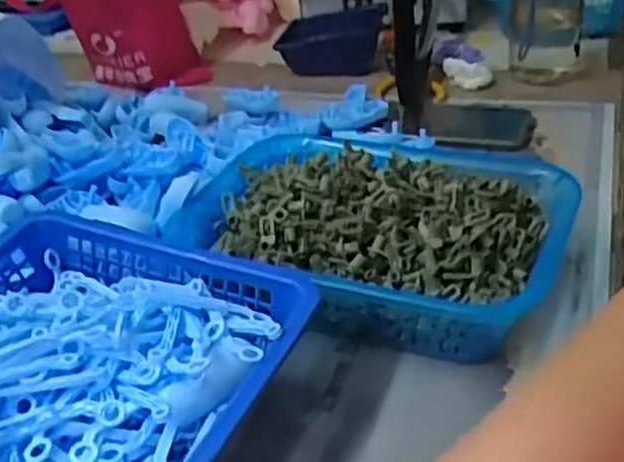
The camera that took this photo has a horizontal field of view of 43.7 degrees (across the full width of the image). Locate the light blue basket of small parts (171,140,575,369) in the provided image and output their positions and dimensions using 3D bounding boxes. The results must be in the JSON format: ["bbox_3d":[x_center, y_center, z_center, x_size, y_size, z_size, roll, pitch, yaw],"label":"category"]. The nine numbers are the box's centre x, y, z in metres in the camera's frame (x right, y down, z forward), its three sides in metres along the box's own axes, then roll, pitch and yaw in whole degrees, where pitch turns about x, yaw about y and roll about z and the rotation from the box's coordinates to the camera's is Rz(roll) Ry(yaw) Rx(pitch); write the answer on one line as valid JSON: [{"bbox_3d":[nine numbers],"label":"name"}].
[{"bbox_3d":[0.035,0.003,0.543,0.263,0.070,0.184,10,36,23],"label":"light blue basket of small parts"}]

